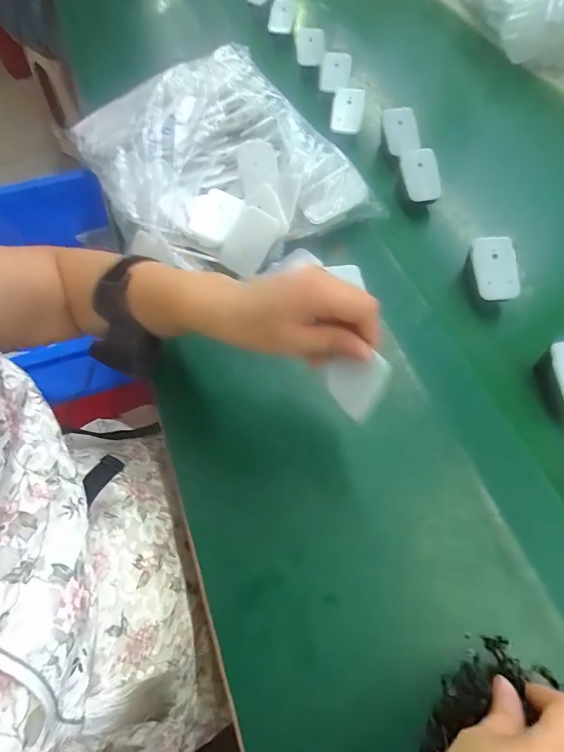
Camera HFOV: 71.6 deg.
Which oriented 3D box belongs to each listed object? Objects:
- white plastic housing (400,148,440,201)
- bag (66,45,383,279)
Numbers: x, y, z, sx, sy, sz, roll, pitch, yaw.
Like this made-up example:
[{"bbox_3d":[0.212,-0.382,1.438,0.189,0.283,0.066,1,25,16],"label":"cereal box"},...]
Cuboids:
[{"bbox_3d":[0.171,-0.247,0.484,0.041,0.061,0.007,-1,25,41],"label":"white plastic housing"},{"bbox_3d":[-0.095,-0.251,0.455,0.273,0.084,0.307,-34,66,-14],"label":"bag"}]

